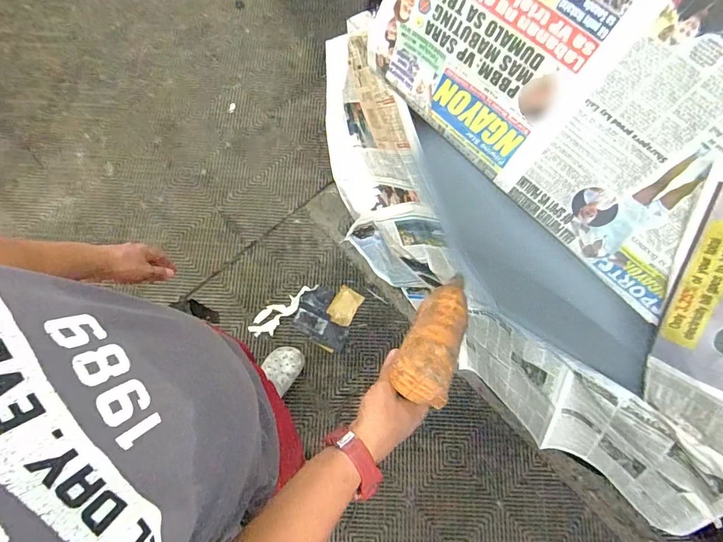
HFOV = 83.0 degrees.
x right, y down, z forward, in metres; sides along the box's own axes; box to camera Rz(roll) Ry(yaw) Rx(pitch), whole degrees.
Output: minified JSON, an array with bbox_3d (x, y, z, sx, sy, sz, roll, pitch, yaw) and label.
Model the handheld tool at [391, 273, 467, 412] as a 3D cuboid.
[{"bbox_3d":[0.106,0.070,0.542,0.068,0.061,0.210,27,43,7],"label":"handheld tool"}]

